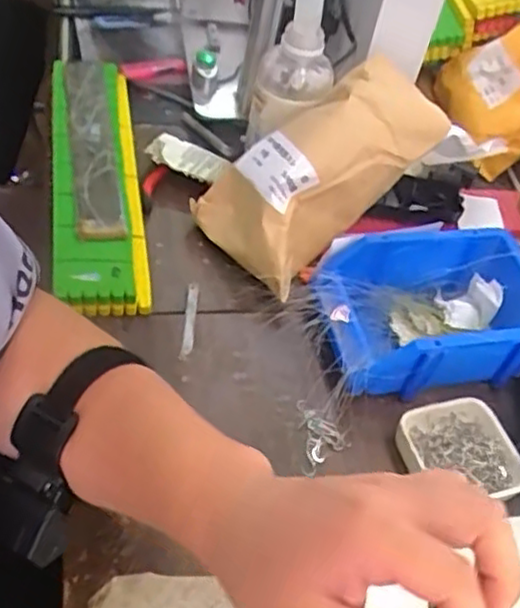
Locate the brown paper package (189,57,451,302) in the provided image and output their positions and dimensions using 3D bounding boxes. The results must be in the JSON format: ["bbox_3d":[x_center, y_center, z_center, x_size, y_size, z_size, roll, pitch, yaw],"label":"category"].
[{"bbox_3d":[0.057,-0.116,0.634,0.225,0.085,0.132,-40,58,2],"label":"brown paper package"}]

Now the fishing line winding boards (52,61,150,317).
[{"bbox_3d":[-0.162,-0.125,0.686,0.080,0.047,0.343,-3,50,-14],"label":"fishing line winding boards"}]

